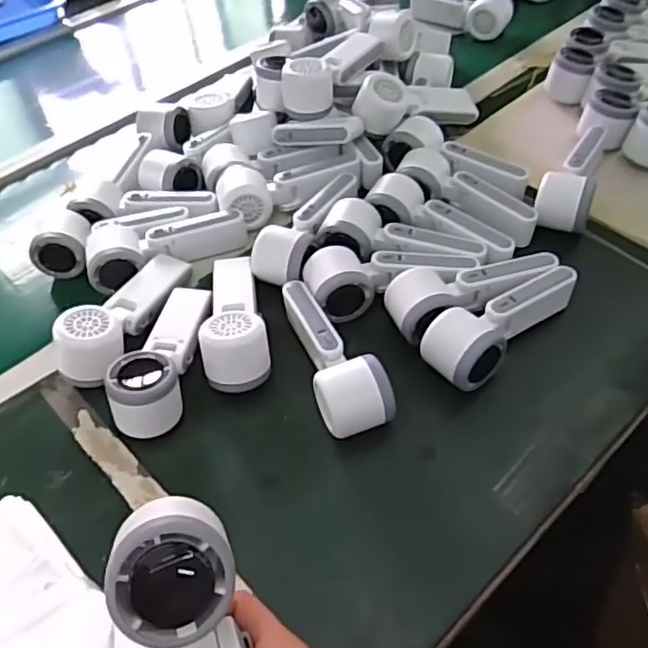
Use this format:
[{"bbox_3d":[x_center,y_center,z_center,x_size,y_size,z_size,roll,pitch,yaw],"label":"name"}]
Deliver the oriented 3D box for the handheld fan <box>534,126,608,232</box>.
[{"bbox_3d":[0.274,-0.169,0.712,0.055,0.042,0.173,18,53,18],"label":"handheld fan"}]

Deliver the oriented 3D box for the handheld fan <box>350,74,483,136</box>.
[{"bbox_3d":[0.116,-0.263,0.787,0.174,0.057,0.055,-9,50,-31],"label":"handheld fan"}]

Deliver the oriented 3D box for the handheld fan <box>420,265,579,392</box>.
[{"bbox_3d":[0.159,-0.006,0.596,0.167,0.053,0.060,-37,57,-25],"label":"handheld fan"}]

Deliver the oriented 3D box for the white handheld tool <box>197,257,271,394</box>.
[{"bbox_3d":[-0.082,-0.011,0.612,0.058,0.056,0.159,-7,49,-2],"label":"white handheld tool"}]

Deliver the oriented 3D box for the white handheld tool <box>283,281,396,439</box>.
[{"bbox_3d":[0.007,0.022,0.577,0.055,0.059,0.166,-16,50,-10],"label":"white handheld tool"}]

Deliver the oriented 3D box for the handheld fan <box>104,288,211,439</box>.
[{"bbox_3d":[-0.140,0.023,0.591,0.058,0.059,0.162,9,51,12],"label":"handheld fan"}]

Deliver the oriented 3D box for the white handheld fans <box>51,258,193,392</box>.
[{"bbox_3d":[-0.188,-0.016,0.624,0.053,0.059,0.166,17,53,18],"label":"white handheld fans"}]

